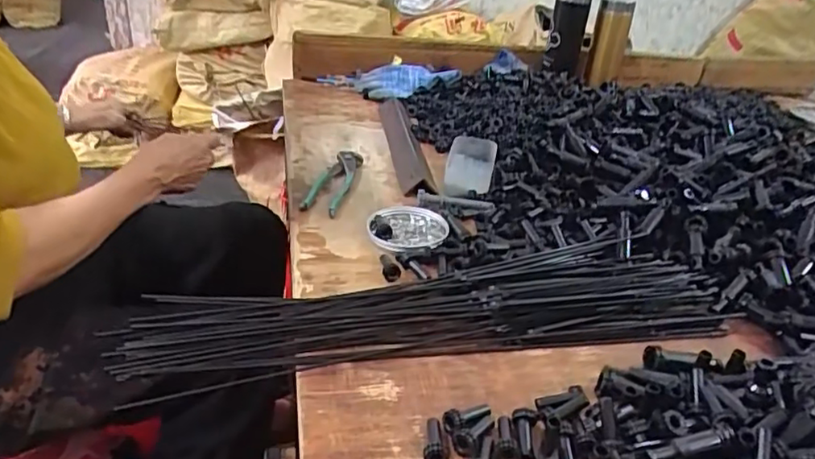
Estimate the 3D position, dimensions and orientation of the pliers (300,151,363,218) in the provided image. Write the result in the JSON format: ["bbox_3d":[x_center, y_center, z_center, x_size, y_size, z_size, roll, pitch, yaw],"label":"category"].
[{"bbox_3d":[-0.095,-0.065,0.778,0.049,0.026,0.163,8,30,4],"label":"pliers"}]

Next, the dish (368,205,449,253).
[{"bbox_3d":[0.000,-0.001,0.693,0.090,0.013,0.100,27,36,31],"label":"dish"}]

